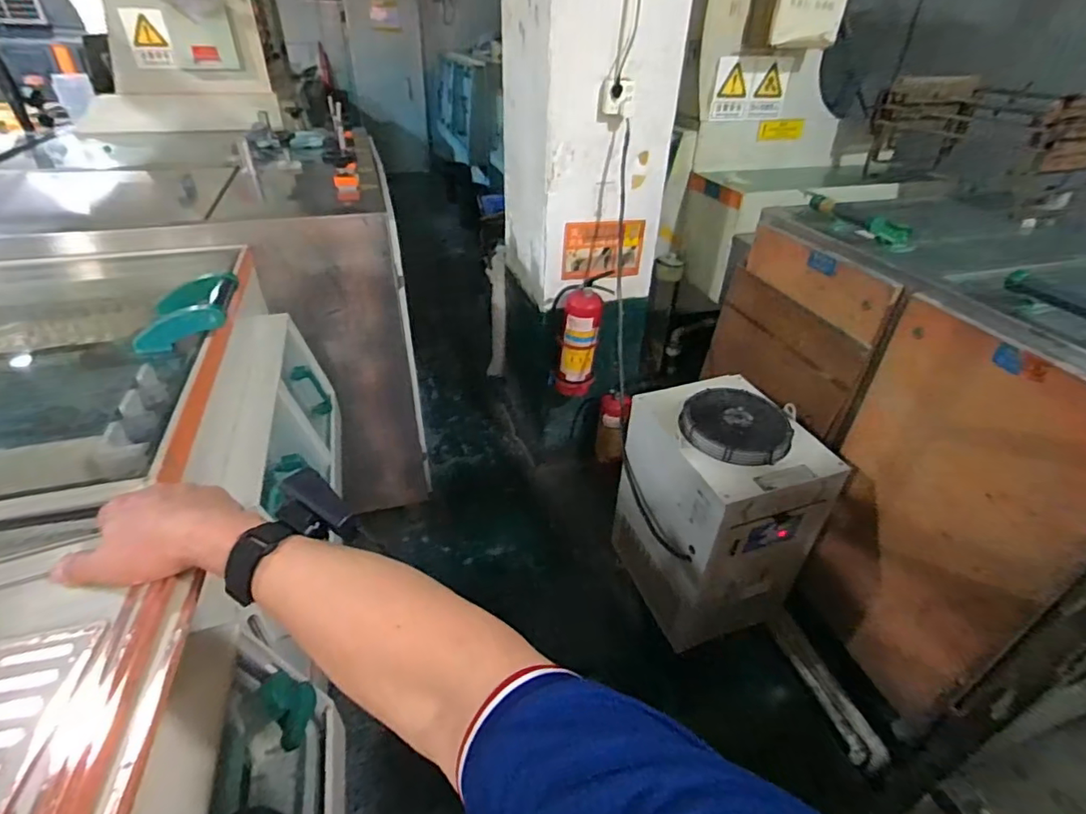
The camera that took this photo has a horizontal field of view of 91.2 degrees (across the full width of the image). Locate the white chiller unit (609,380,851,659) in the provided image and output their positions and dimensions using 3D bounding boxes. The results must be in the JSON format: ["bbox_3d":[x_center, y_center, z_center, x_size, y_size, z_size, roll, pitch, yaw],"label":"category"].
[{"bbox_3d":[0.526,0.323,1.641,0.427,0.733,0.481,-11,38,-18],"label":"white chiller unit"}]

